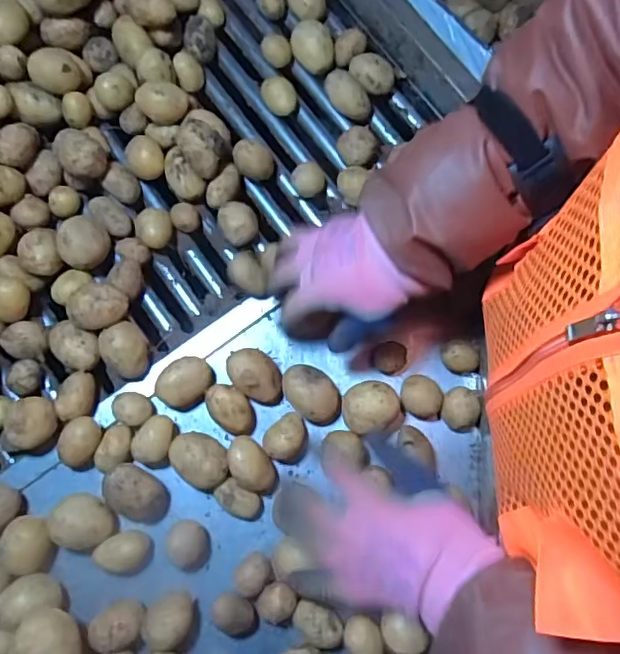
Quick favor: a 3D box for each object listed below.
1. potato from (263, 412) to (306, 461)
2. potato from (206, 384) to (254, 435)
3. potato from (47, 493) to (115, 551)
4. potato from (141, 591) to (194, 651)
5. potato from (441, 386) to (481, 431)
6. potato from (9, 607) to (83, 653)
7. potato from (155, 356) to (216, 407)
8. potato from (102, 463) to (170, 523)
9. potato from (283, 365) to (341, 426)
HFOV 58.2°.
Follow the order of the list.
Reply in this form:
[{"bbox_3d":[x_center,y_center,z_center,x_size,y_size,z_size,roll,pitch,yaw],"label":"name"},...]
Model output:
[{"bbox_3d":[-0.021,0.103,0.516,0.044,0.032,0.035,-41,80,-9],"label":"potato"},{"bbox_3d":[-0.073,0.077,0.517,0.050,0.033,0.035,40,79,8],"label":"potato"},{"bbox_3d":[-0.199,0.171,0.491,0.049,0.051,0.046,0,76,-1],"label":"potato"},{"bbox_3d":[-0.121,0.251,0.479,0.037,0.037,0.040,0,76,-1],"label":"potato"},{"bbox_3d":[0.139,0.076,0.518,0.031,0.026,0.038,-8,77,-2],"label":"potato"},{"bbox_3d":[-0.207,0.253,0.444,0.051,0.037,0.049,0,76,-1],"label":"potato"},{"bbox_3d":[-0.119,0.051,0.523,0.054,0.033,0.044,-26,83,-18],"label":"potato"},{"bbox_3d":[-0.155,0.147,0.495,0.056,0.045,0.042,35,79,7],"label":"potato"},{"bbox_3d":[0.001,0.063,0.522,0.060,0.031,0.039,38,79,8],"label":"potato"}]

